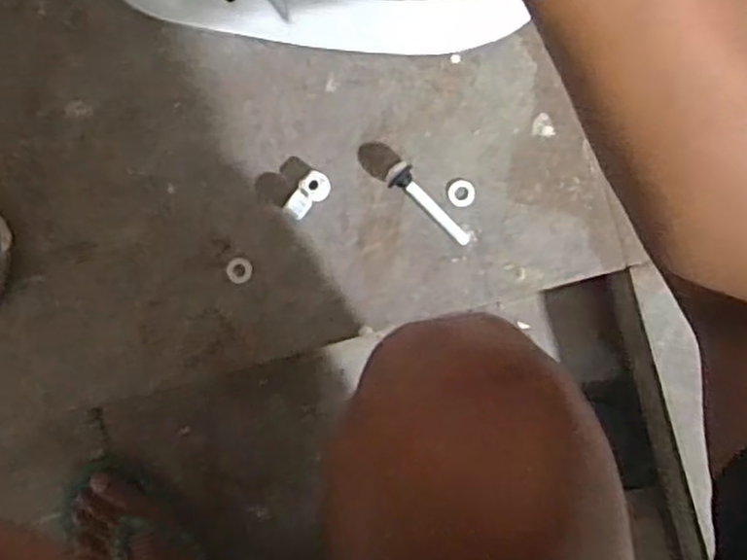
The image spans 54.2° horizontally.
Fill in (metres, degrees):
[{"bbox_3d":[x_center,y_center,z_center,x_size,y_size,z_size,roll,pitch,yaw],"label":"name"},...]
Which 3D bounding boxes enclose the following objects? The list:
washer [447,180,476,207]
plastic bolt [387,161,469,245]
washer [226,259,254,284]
[{"bbox_3d":[0.071,-0.070,0.589,0.022,0.005,0.022,0,91,3],"label":"washer"},{"bbox_3d":[0.044,-0.059,0.582,0.021,0.021,0.085,-43,88,3],"label":"plastic bolt"},{"bbox_3d":[-0.111,-0.008,0.604,0.022,0.004,0.021,0,91,3],"label":"washer"}]

